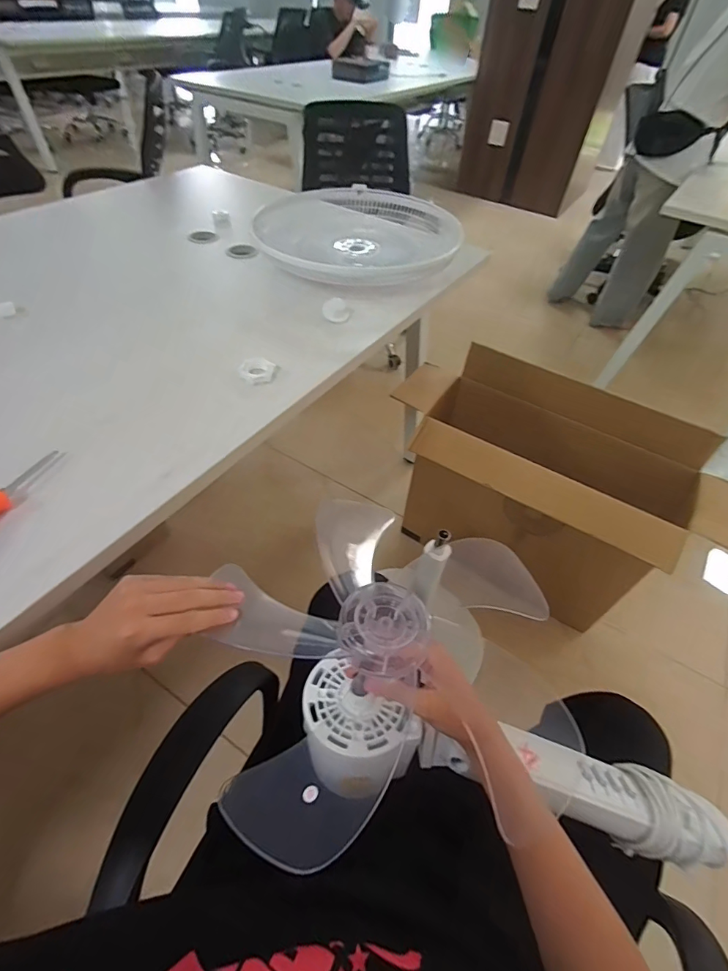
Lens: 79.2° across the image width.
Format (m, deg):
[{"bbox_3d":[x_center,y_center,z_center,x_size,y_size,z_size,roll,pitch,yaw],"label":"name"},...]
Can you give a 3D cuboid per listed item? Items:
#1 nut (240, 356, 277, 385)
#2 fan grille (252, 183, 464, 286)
[{"bbox_3d":[-0.166,-0.180,0.689,0.054,0.018,0.044,-24,55,-23],"label":"nut"},{"bbox_3d":[-0.008,-0.588,1.029,0.462,0.078,0.462,2,49,-3],"label":"fan grille"}]

